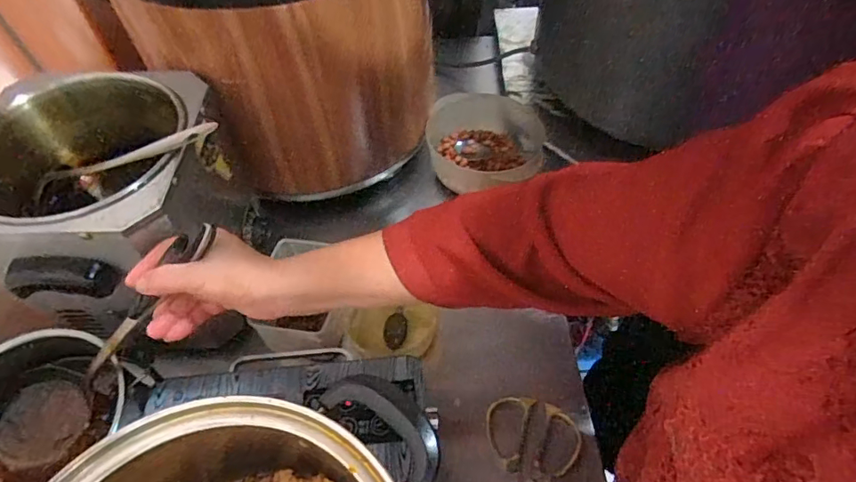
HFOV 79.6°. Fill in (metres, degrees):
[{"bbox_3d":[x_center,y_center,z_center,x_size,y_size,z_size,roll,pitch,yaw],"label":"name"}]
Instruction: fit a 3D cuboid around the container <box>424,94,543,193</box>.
[{"bbox_3d":[0.080,-0.123,0.701,0.158,0.066,0.152,2,54,4],"label":"container"}]

